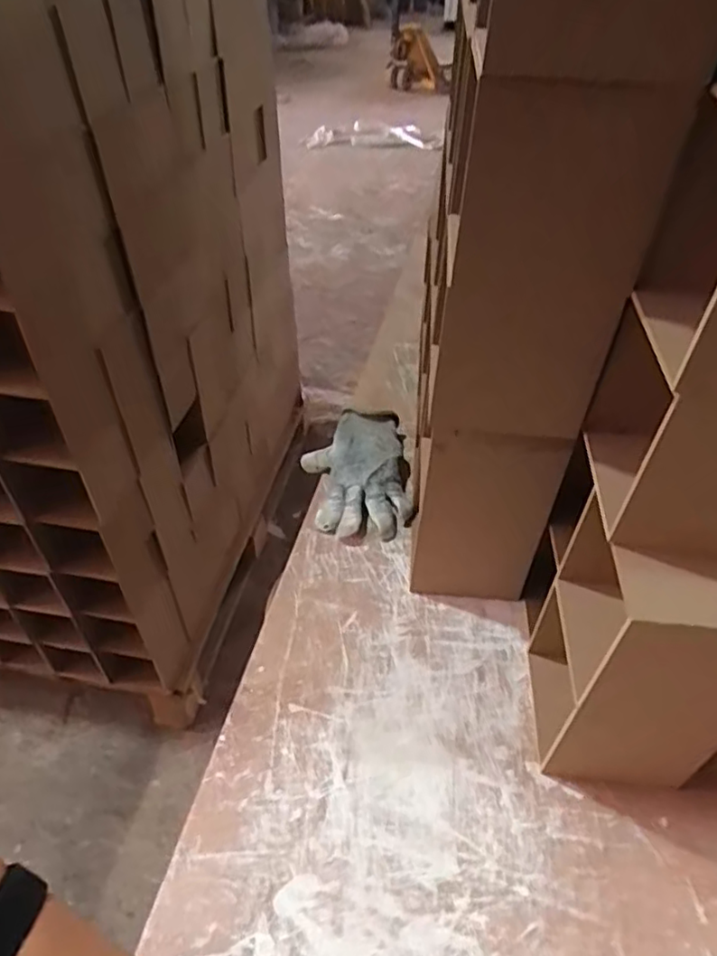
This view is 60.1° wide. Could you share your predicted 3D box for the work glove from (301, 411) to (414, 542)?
[{"bbox_3d":[-0.003,-0.009,0.722,0.124,0.040,0.180,-1,42,-2],"label":"work glove"}]

